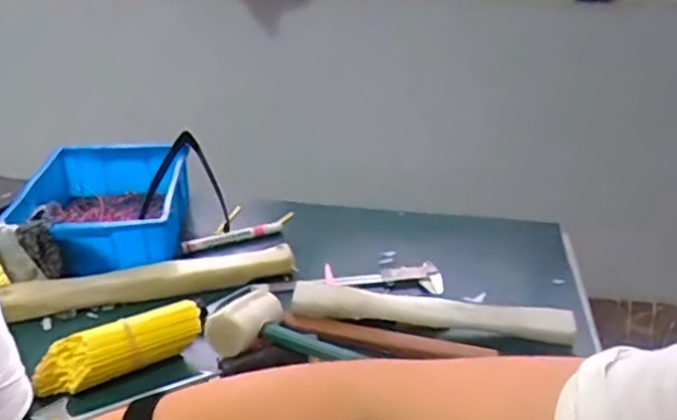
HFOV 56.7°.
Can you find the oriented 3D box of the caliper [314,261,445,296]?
[{"bbox_3d":[0.054,0.083,0.779,0.171,0.020,0.057,3,24,3],"label":"caliper"}]

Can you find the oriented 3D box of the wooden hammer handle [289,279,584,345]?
[{"bbox_3d":[0.099,0.108,0.673,0.291,0.038,0.026,4,24,6],"label":"wooden hammer handle"}]

